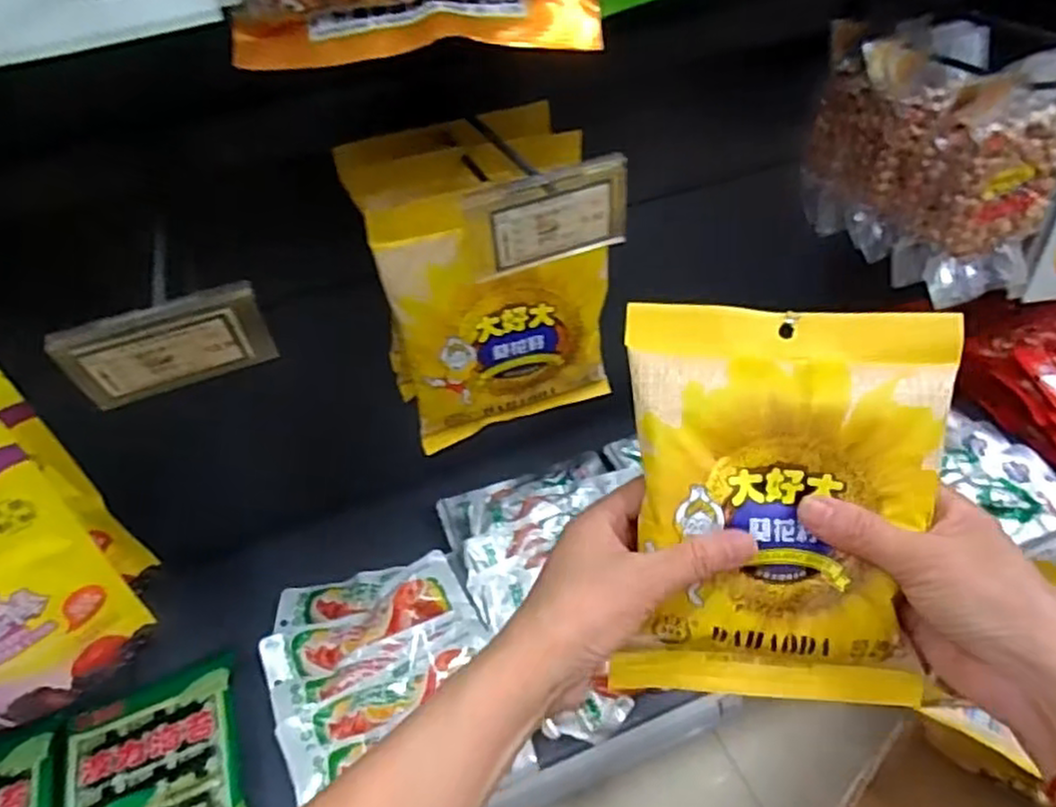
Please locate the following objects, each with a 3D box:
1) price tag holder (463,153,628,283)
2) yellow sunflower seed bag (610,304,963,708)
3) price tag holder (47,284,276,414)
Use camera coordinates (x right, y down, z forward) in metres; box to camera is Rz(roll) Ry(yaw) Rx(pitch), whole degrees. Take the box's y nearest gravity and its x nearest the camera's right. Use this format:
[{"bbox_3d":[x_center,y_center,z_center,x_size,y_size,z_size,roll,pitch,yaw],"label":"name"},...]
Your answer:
[{"bbox_3d":[0.010,-0.091,0.347,0.081,0.044,0.011,-17,46,-11],"label":"price tag holder"},{"bbox_3d":[0.123,0.054,0.348,0.147,0.195,0.036,3,7,6],"label":"yellow sunflower seed bag"},{"bbox_3d":[-0.158,-0.024,0.316,0.081,0.046,0.011,-18,46,-12],"label":"price tag holder"}]

